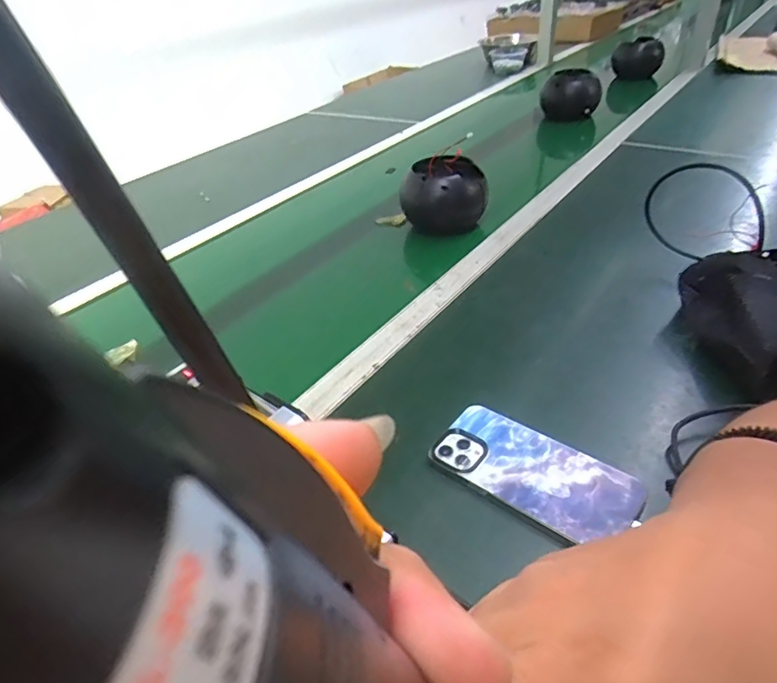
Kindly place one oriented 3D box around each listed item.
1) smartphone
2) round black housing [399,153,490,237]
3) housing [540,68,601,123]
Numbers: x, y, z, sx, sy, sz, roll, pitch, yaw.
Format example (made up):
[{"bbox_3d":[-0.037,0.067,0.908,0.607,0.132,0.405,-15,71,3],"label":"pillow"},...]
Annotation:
[{"bbox_3d":[0.116,0.105,0.423,0.156,0.009,0.079,22,45,34],"label":"smartphone"},{"bbox_3d":[0.082,-0.208,0.764,0.102,0.105,0.102,-4,38,3],"label":"round black housing"},{"bbox_3d":[0.357,-0.479,1.018,0.116,0.089,0.107,5,39,15],"label":"housing"}]

